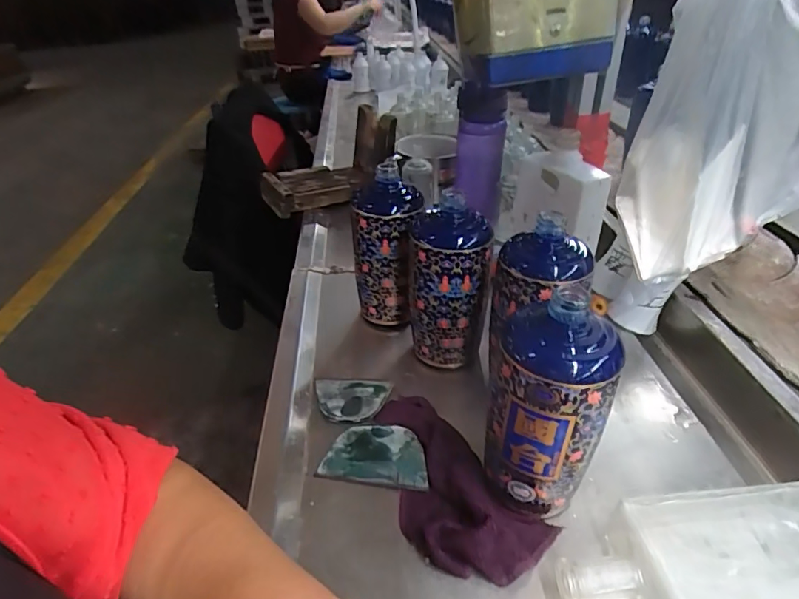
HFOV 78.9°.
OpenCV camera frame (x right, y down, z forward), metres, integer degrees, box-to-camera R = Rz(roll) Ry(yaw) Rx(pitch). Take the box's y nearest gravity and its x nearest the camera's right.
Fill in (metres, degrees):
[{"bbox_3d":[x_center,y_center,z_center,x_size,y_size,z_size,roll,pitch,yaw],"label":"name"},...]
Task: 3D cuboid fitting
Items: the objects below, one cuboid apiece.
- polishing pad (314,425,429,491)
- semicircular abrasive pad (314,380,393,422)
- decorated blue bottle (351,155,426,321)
[{"bbox_3d":[-0.023,0.137,0.432,0.093,0.006,0.057,-1,36,5],"label":"polishing pad"},{"bbox_3d":[-0.048,0.100,0.493,0.075,0.008,0.056,-4,35,0],"label":"semicircular abrasive pad"},{"bbox_3d":[-0.013,-0.056,0.568,0.079,0.176,0.062,-1,36,5],"label":"decorated blue bottle"}]

